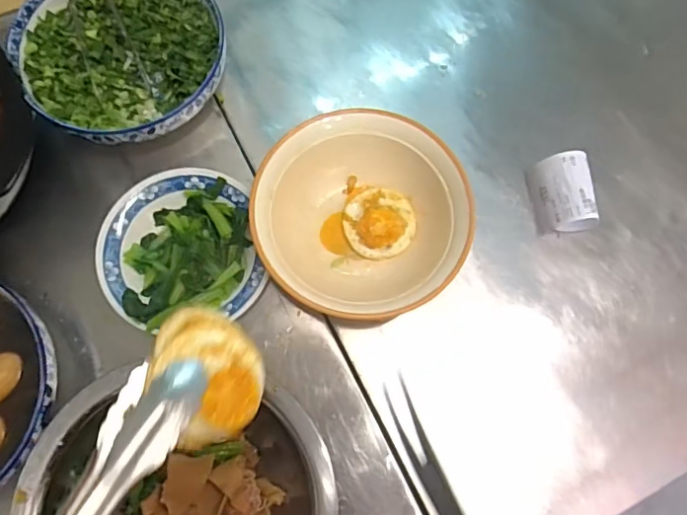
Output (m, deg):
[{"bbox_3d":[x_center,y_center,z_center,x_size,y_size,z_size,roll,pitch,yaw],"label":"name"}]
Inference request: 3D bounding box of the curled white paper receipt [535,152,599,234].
[{"bbox_3d":[0.242,-0.069,0.601,0.057,0.048,0.085,-1,74,1],"label":"curled white paper receipt"}]

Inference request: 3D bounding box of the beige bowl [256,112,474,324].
[{"bbox_3d":[0.027,-0.038,0.564,0.220,0.106,0.201,0,73,0],"label":"beige bowl"}]

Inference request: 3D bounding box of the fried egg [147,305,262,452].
[{"bbox_3d":[-0.099,0.086,0.400,0.080,0.025,0.095,10,73,0],"label":"fried egg"}]

